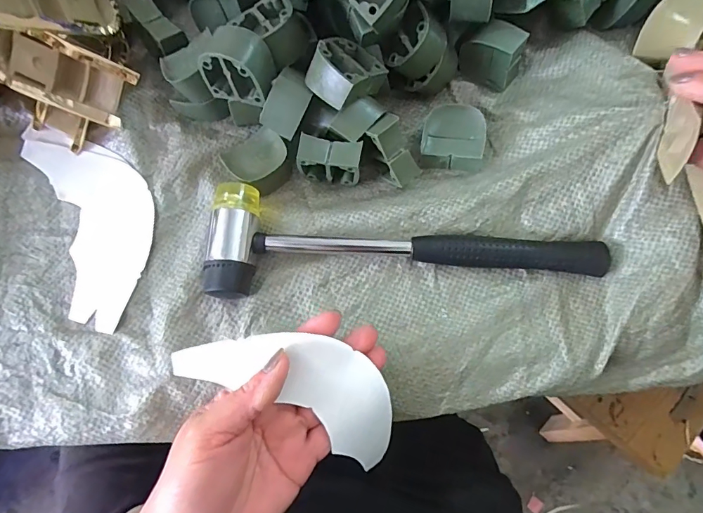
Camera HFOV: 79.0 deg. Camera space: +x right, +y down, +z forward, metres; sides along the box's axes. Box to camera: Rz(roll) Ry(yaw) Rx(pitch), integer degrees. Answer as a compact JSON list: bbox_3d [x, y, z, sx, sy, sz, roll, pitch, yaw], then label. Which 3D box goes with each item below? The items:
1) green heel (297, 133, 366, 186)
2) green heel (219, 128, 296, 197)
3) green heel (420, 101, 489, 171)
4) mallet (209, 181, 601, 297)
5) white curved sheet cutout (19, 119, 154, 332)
[{"bbox_3d":[-0.015,-0.067,0.309,0.043,0.036,0.020,9,74,3],"label":"green heel"},{"bbox_3d":[-0.068,-0.071,0.317,0.042,0.024,0.041,-42,78,-10],"label":"green heel"},{"bbox_3d":[0.074,-0.088,0.313,0.043,0.025,0.038,6,74,2],"label":"green heel"},{"bbox_3d":[0.038,-0.002,0.296,0.270,0.024,0.076,4,74,2],"label":"mallet"},{"bbox_3d":[-0.189,-0.033,0.321,0.075,0.004,0.171,-23,75,-8],"label":"white curved sheet cutout"}]

